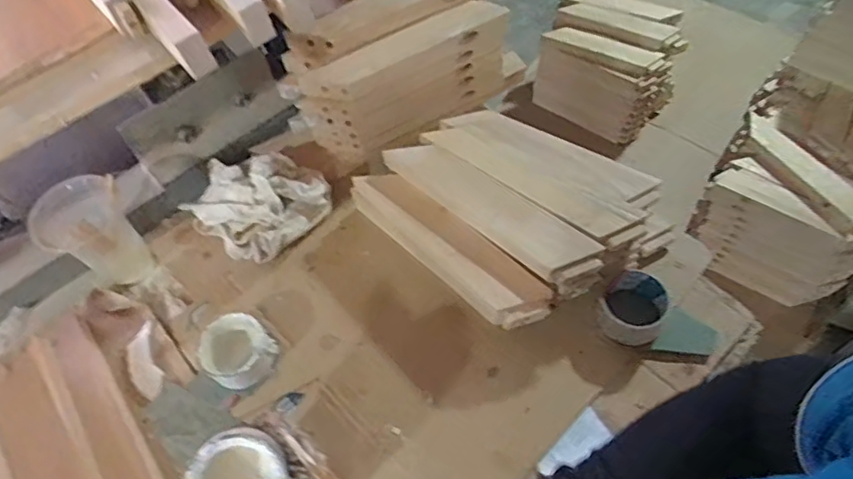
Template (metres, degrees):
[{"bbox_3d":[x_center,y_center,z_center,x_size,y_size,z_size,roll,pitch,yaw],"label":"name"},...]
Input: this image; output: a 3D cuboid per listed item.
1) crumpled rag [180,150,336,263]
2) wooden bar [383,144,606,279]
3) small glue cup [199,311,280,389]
[{"bbox_3d":[-0.250,-0.065,0.840,0.177,0.100,0.169,32,67,21],"label":"crumpled rag"},{"bbox_3d":[0.071,-0.046,0.747,0.292,0.013,0.067,35,85,22],"label":"wooden bar"},{"bbox_3d":[-0.238,0.140,0.748,0.078,0.055,0.085,-2,59,3],"label":"small glue cup"}]

